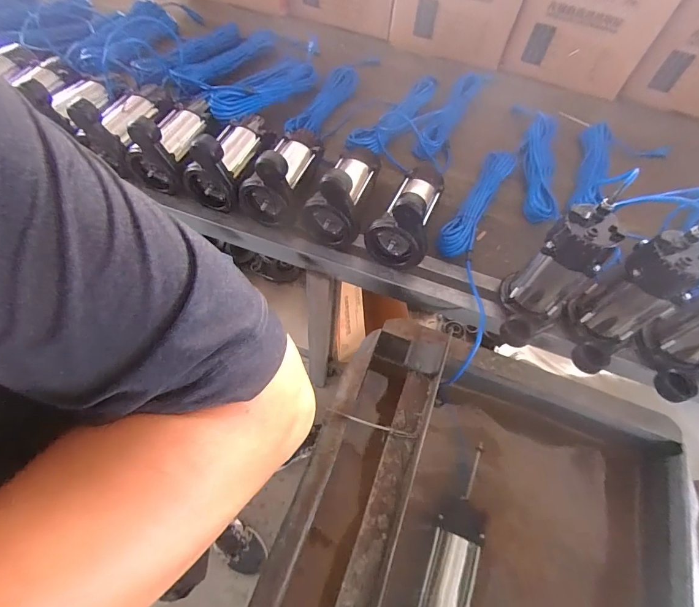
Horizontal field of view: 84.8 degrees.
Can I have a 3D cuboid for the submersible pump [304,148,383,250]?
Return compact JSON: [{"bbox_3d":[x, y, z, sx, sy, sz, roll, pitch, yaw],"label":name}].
[{"bbox_3d":[-0.017,-0.242,0.791,0.114,0.152,0.187,18,60,6],"label":"submersible pump"}]

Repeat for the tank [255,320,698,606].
[{"bbox_3d":[0.182,0.469,0.613,0.585,0.243,0.744,19,60,7],"label":"tank"}]

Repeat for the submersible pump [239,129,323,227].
[{"bbox_3d":[-0.139,-0.297,0.815,0.103,0.156,0.210,18,60,6],"label":"submersible pump"}]

